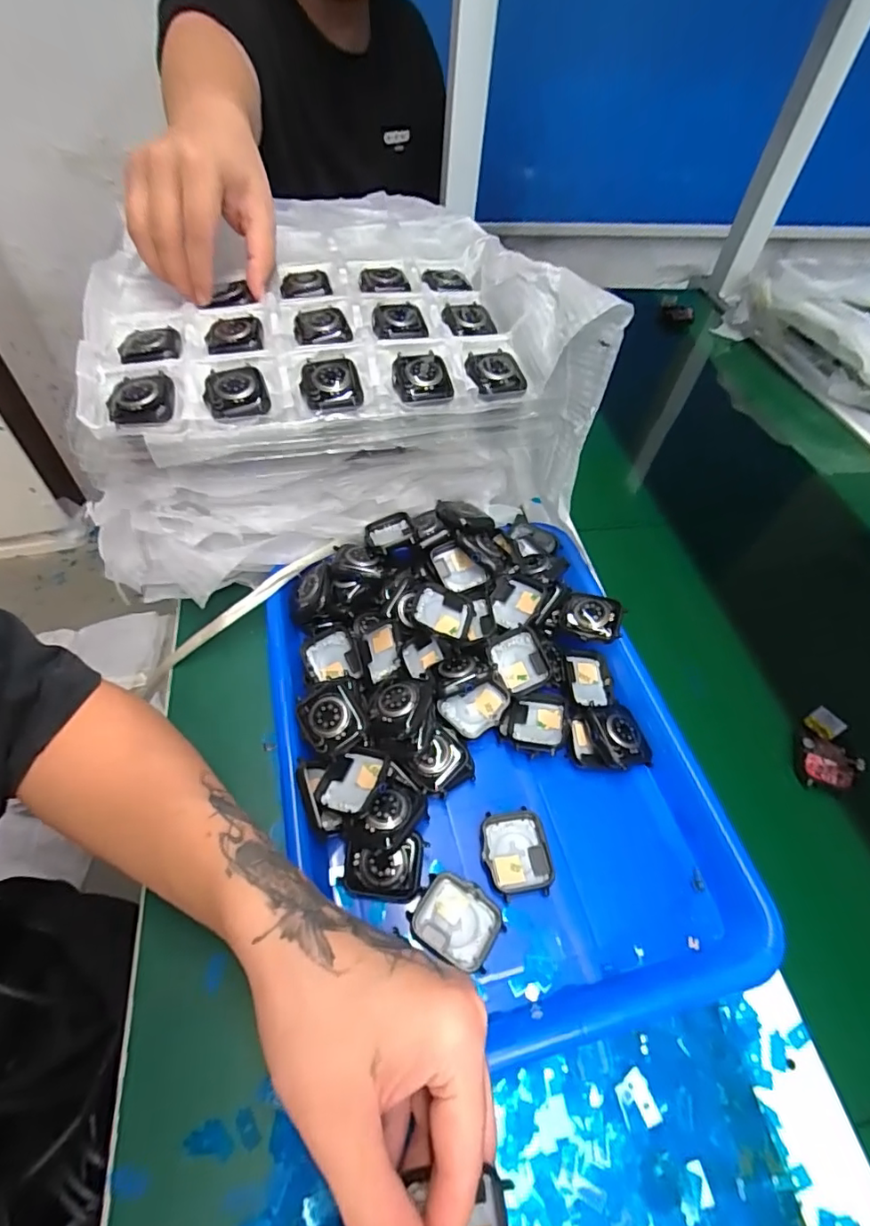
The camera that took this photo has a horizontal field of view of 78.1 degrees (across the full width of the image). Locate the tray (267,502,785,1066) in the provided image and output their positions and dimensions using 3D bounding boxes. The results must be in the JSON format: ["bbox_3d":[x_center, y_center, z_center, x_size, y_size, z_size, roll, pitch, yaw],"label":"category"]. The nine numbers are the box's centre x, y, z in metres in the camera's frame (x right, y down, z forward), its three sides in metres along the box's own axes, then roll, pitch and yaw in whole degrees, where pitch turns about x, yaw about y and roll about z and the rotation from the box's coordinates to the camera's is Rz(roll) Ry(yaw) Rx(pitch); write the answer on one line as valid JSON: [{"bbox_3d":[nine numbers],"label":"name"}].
[{"bbox_3d":[0.029,0.069,0.348,0.247,0.059,0.331,-10,55,-12],"label":"tray"}]

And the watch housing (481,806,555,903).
[{"bbox_3d":[0.048,0.142,0.317,0.038,0.011,0.045,-5,54,-8],"label":"watch housing"}]

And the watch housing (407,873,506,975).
[{"bbox_3d":[0.012,0.169,0.294,0.046,0.008,0.036,28,56,16],"label":"watch housing"}]

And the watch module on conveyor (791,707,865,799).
[{"bbox_3d":[0.273,0.096,0.373,0.037,0.016,0.059,14,53,7],"label":"watch module on conveyor"}]

